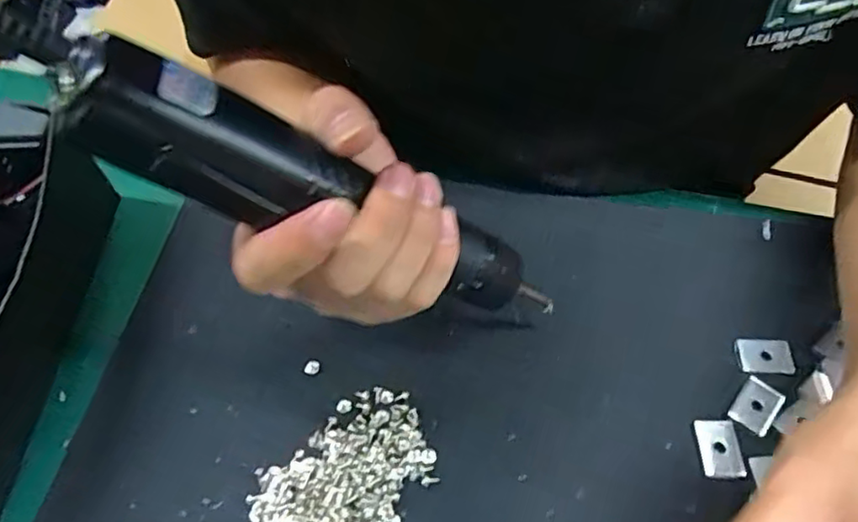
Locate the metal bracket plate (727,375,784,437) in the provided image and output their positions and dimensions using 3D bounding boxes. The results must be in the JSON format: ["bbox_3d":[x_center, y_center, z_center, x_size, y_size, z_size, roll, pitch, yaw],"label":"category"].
[{"bbox_3d":[0.177,0.078,0.328,0.020,0.004,0.030,36,65,20],"label":"metal bracket plate"}]

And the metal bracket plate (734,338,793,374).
[{"bbox_3d":[0.190,0.053,0.344,0.030,0.004,0.020,2,58,2],"label":"metal bracket plate"}]

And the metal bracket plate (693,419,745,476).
[{"bbox_3d":[0.151,0.097,0.317,0.019,0.005,0.029,0,58,1],"label":"metal bracket plate"}]

